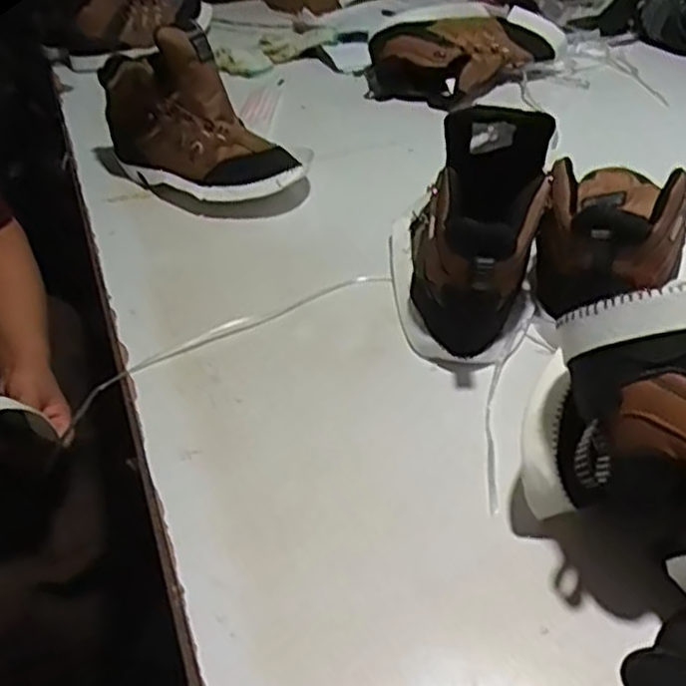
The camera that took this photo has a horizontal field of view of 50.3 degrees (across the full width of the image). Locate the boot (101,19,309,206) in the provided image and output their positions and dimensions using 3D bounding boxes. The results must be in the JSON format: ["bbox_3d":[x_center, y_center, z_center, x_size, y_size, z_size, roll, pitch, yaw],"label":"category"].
[{"bbox_3d":[-0.188,-0.277,0.870,0.269,0.164,0.101,21,45,28],"label":"boot"}]

